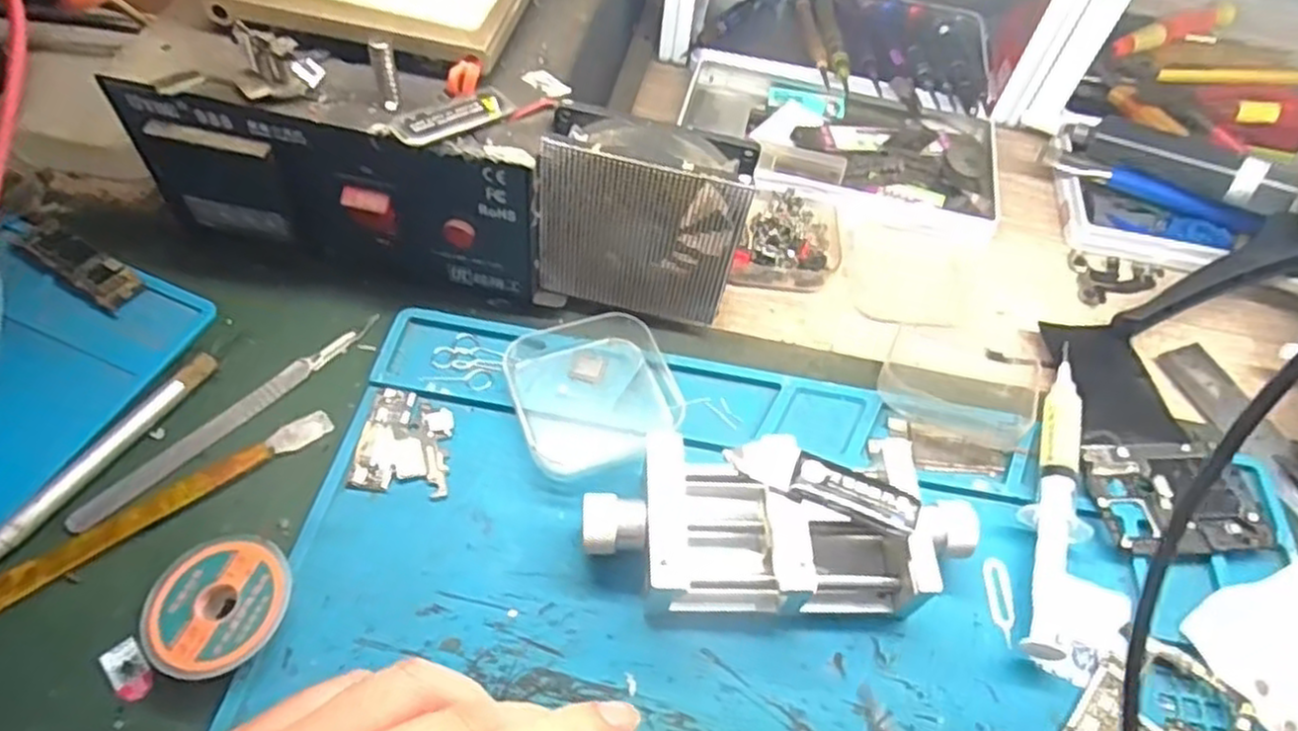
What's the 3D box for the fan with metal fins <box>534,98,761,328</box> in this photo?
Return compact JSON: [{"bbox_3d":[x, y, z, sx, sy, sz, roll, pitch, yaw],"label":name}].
[{"bbox_3d":[-0.004,-0.059,0.307,0.081,0.082,0.033,8,56,0],"label":"fan with metal fins"}]

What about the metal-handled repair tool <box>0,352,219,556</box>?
[{"bbox_3d":[-0.207,0.042,0.267,0.010,0.009,0.125,25,58,12],"label":"metal-handled repair tool"}]

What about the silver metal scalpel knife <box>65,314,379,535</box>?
[{"bbox_3d":[-0.161,0.019,0.292,0.010,0.006,0.126,36,61,18],"label":"silver metal scalpel knife"}]

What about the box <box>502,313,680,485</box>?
[{"bbox_3d":[-0.022,0.009,0.303,0.064,0.014,0.070,-16,59,-15],"label":"box"}]

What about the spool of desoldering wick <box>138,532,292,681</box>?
[{"bbox_3d":[-0.141,0.079,0.246,0.042,0.013,0.044,2,56,-3],"label":"spool of desoldering wick"}]

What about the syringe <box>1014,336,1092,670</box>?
[{"bbox_3d":[0.161,0.048,0.296,0.021,0.012,0.139,19,57,8],"label":"syringe"}]

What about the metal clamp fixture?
[{"bbox_3d":[0.047,0.058,0.267,0.134,0.031,0.056,2,56,-3],"label":"metal clamp fixture"}]

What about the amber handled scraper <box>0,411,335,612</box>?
[{"bbox_3d":[-0.174,0.049,0.269,0.120,0.004,0.012,-33,65,-23],"label":"amber handled scraper"}]

